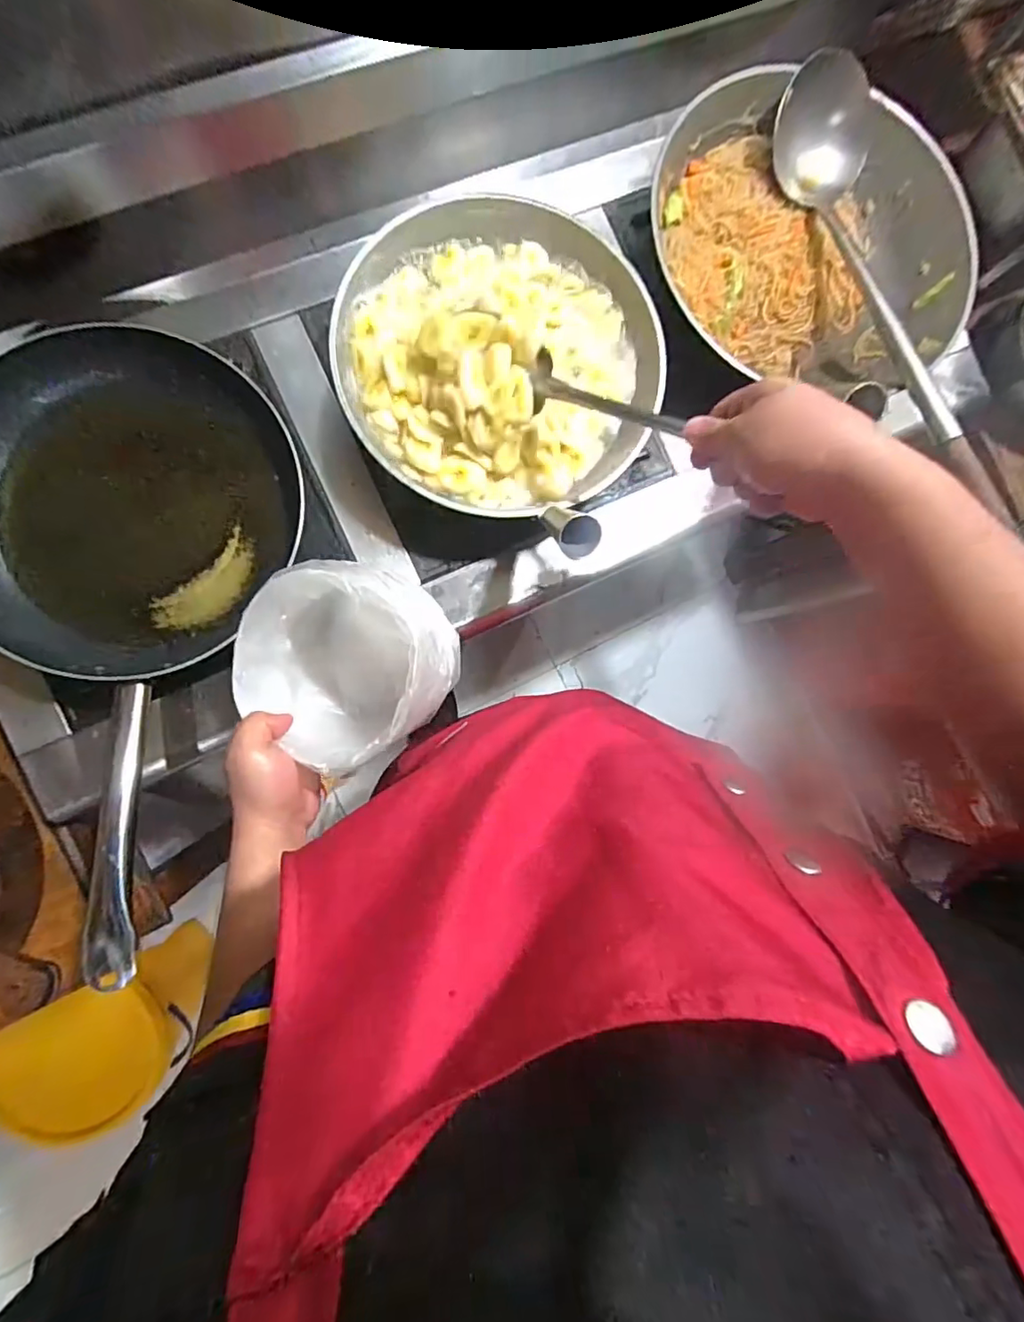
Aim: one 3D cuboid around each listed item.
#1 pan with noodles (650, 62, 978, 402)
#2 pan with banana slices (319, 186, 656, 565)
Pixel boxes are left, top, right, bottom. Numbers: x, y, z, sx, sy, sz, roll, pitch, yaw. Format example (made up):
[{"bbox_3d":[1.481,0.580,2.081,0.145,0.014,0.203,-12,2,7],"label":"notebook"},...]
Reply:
[{"bbox_3d":[0.297,-0.422,0.582,0.333,0.078,0.296,2,87,-7],"label":"pan with noodles"},{"bbox_3d":[-0.003,-0.280,0.508,0.288,0.086,0.282,0,87,-7],"label":"pan with banana slices"}]

